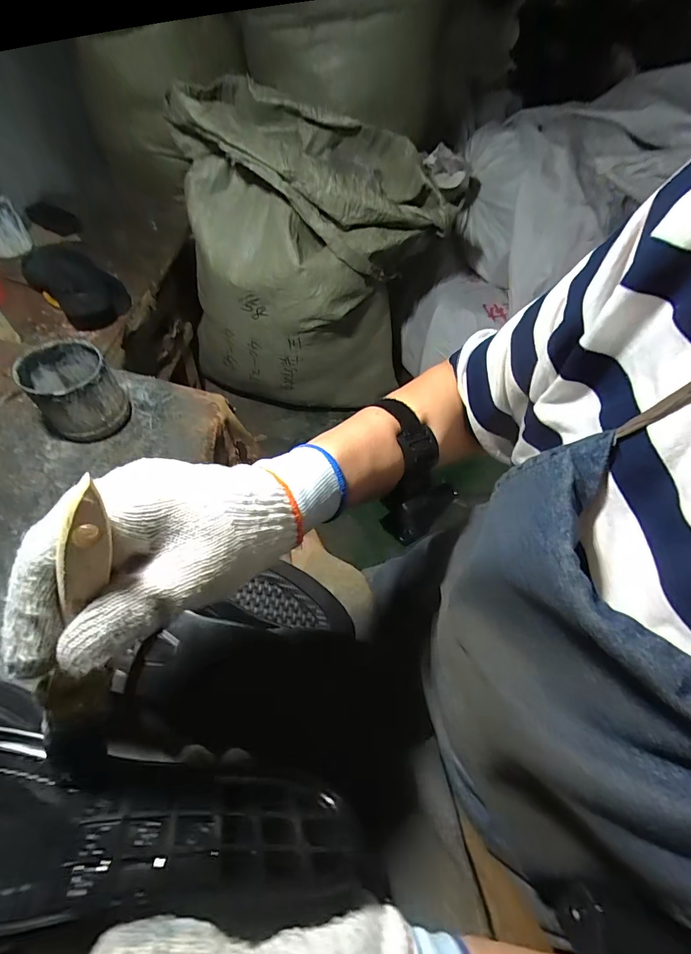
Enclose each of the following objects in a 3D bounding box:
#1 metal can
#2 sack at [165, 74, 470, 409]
[{"bbox_3d":[-0.324,-0.101,0.494,0.085,0.084,0.090,1,56,-1],"label":"metal can"},{"bbox_3d":[-0.045,-0.557,1.068,0.540,0.624,0.593,21,58,12],"label":"sack"}]

